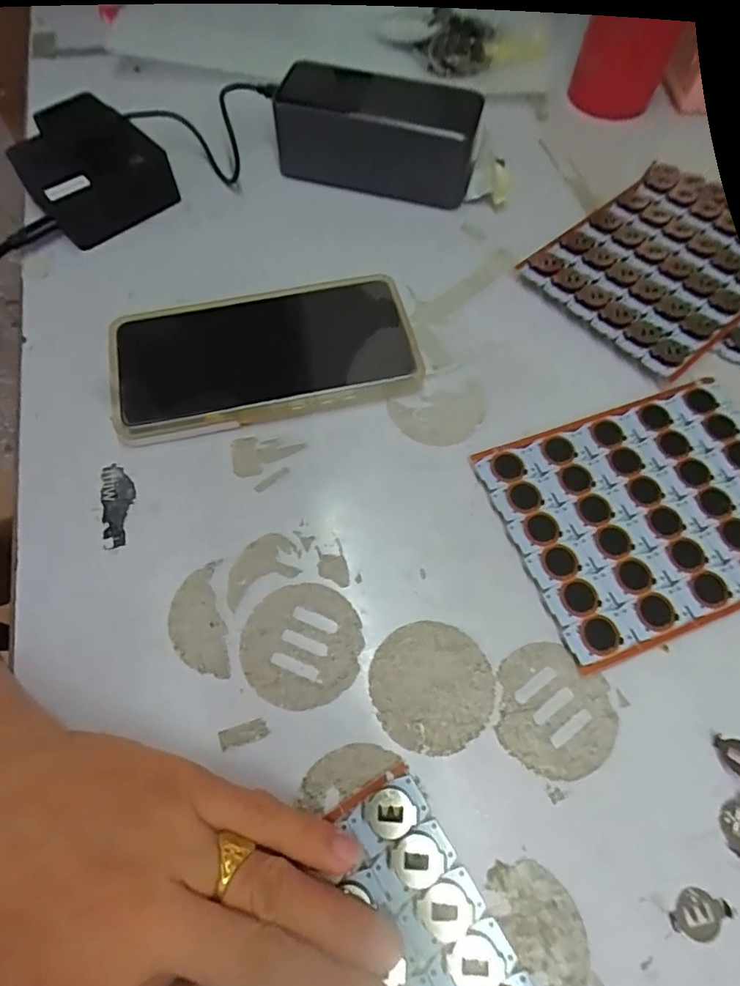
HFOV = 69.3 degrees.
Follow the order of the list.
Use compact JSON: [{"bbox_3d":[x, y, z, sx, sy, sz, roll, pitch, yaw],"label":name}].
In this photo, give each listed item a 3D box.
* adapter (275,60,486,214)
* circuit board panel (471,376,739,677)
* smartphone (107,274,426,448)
[{"bbox_3d":[0.004,-0.246,0.363,0.136,0.044,0.056,14,66,6],"label":"adapter"},{"bbox_3d":[0.144,0.007,0.272,0.152,0.005,0.116,-19,66,-9],"label":"circuit board panel"},{"bbox_3d":[-0.059,-0.078,0.303,0.166,0.015,0.085,-14,66,-7],"label":"smartphone"}]

